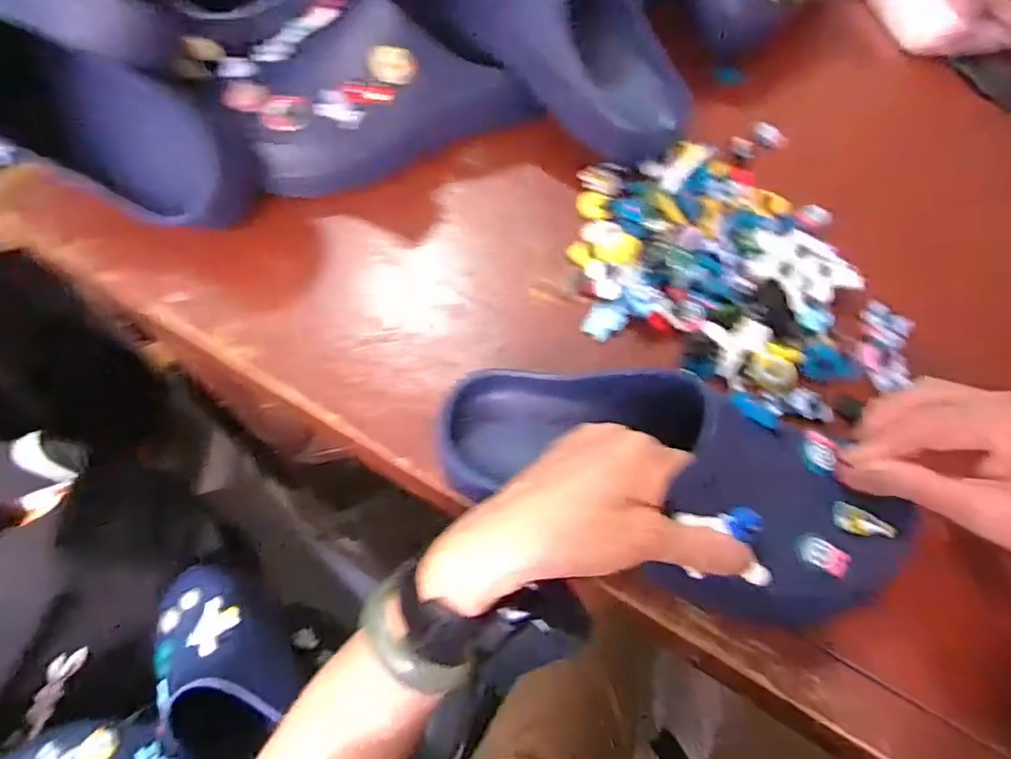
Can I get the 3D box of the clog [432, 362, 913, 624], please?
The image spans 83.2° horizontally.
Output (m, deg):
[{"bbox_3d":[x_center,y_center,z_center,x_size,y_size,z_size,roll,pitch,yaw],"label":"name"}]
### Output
[{"bbox_3d":[0.086,0.056,0.327,0.249,0.080,0.097,18,64,18],"label":"clog"}]

